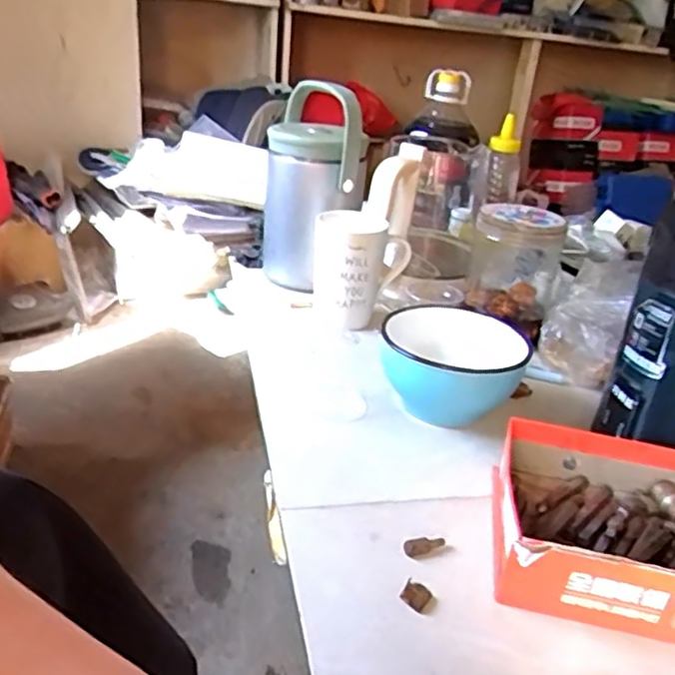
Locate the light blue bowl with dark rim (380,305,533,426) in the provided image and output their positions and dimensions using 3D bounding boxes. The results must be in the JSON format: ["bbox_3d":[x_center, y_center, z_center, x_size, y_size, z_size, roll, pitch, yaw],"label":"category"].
[{"bbox_3d":[0.106,0.033,0.622,0.132,0.086,0.140,6,26,-3],"label":"light blue bowl with dark rim"}]

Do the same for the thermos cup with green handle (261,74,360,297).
[{"bbox_3d":[-0.042,-0.197,0.856,0.104,0.257,0.119,3,26,-9],"label":"thermos cup with green handle"}]

